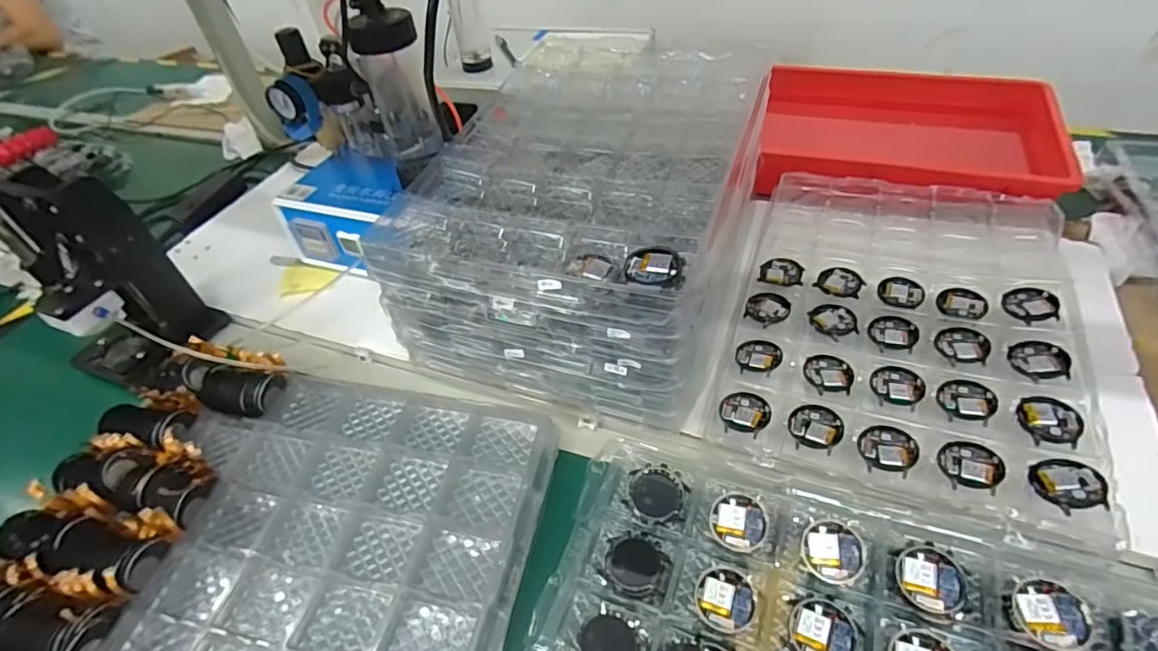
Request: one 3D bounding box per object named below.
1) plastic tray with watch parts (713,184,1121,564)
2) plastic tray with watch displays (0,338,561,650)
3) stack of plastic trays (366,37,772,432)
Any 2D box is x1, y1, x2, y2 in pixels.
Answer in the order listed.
[{"bbox_3d":[0.326,-0.018,0.571,0.297,0.025,0.431,13,48,20],"label":"plastic tray with watch parts"},{"bbox_3d":[-0.259,0.167,0.482,0.433,0.060,0.303,6,46,13],"label":"plastic tray with watch displays"},{"bbox_3d":[0.021,-0.133,0.639,0.311,0.177,0.438,10,47,17],"label":"stack of plastic trays"}]

